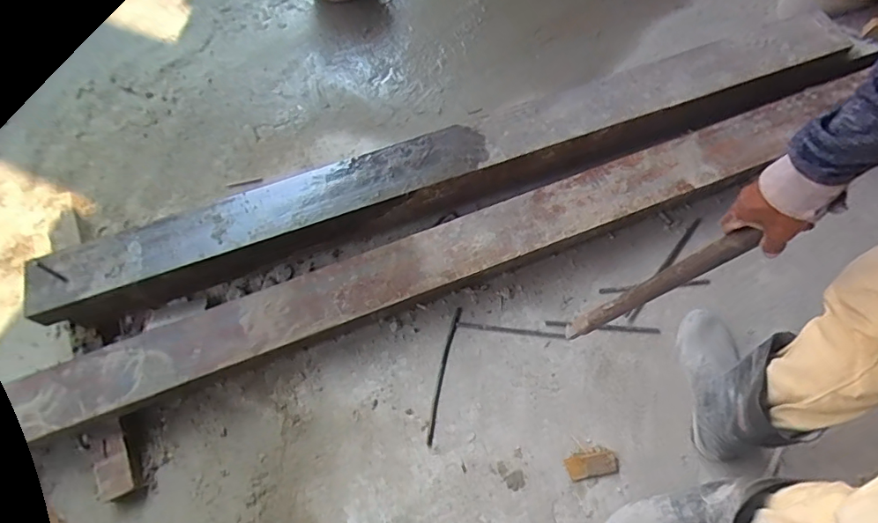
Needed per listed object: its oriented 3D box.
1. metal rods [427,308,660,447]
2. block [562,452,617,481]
[{"bbox_3d":[0.160,0.153,0.992,0.489,0.012,0.207,-24,67,-9],"label":"metal rods"},{"bbox_3d":[0.271,0.360,0.889,0.089,0.016,0.038,-12,66,-3],"label":"block"}]

